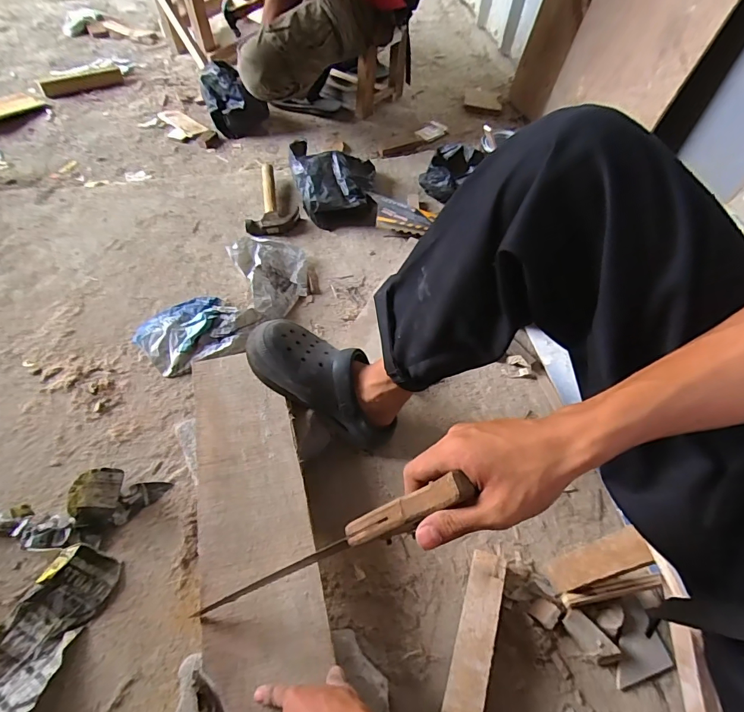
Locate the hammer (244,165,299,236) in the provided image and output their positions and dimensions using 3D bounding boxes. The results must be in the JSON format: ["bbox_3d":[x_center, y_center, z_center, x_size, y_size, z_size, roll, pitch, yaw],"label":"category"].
[{"bbox_3d":[-0.249,-0.378,1.024,0.125,0.043,0.215,-11,58,-9],"label":"hammer"}]

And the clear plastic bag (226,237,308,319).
[{"bbox_3d":[-0.200,-0.176,0.882,0.141,0.046,0.199,-24,61,-17],"label":"clear plastic bag"}]

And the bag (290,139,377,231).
[{"bbox_3d":[-0.092,-0.405,1.022,0.200,0.124,0.194,-1,57,-4],"label":"bag"}]

